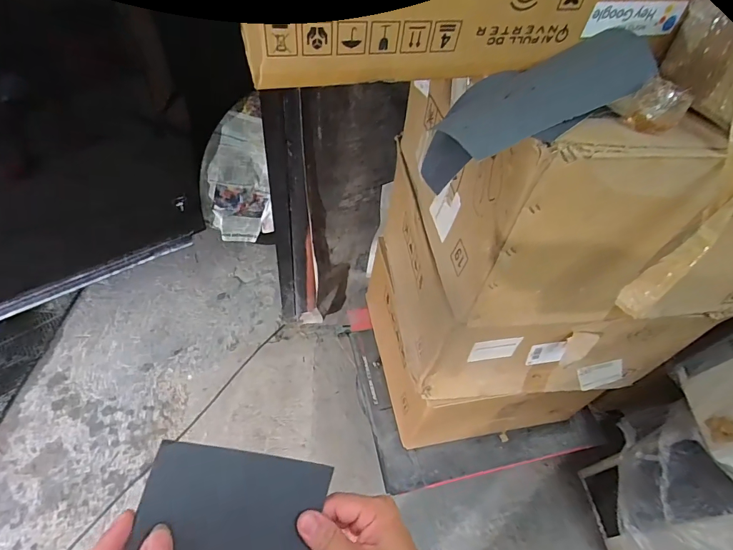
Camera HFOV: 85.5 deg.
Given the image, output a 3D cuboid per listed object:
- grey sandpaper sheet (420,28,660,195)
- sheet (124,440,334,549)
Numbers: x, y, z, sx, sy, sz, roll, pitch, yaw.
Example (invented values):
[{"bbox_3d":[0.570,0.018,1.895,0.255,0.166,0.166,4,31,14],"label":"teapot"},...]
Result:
[{"bbox_3d":[0.210,-0.204,0.487,0.319,0.077,0.137,-31,58,-8],"label":"grey sandpaper sheet"},{"bbox_3d":[-0.097,0.190,0.289,0.134,0.008,0.110,25,61,-26],"label":"sheet"}]

